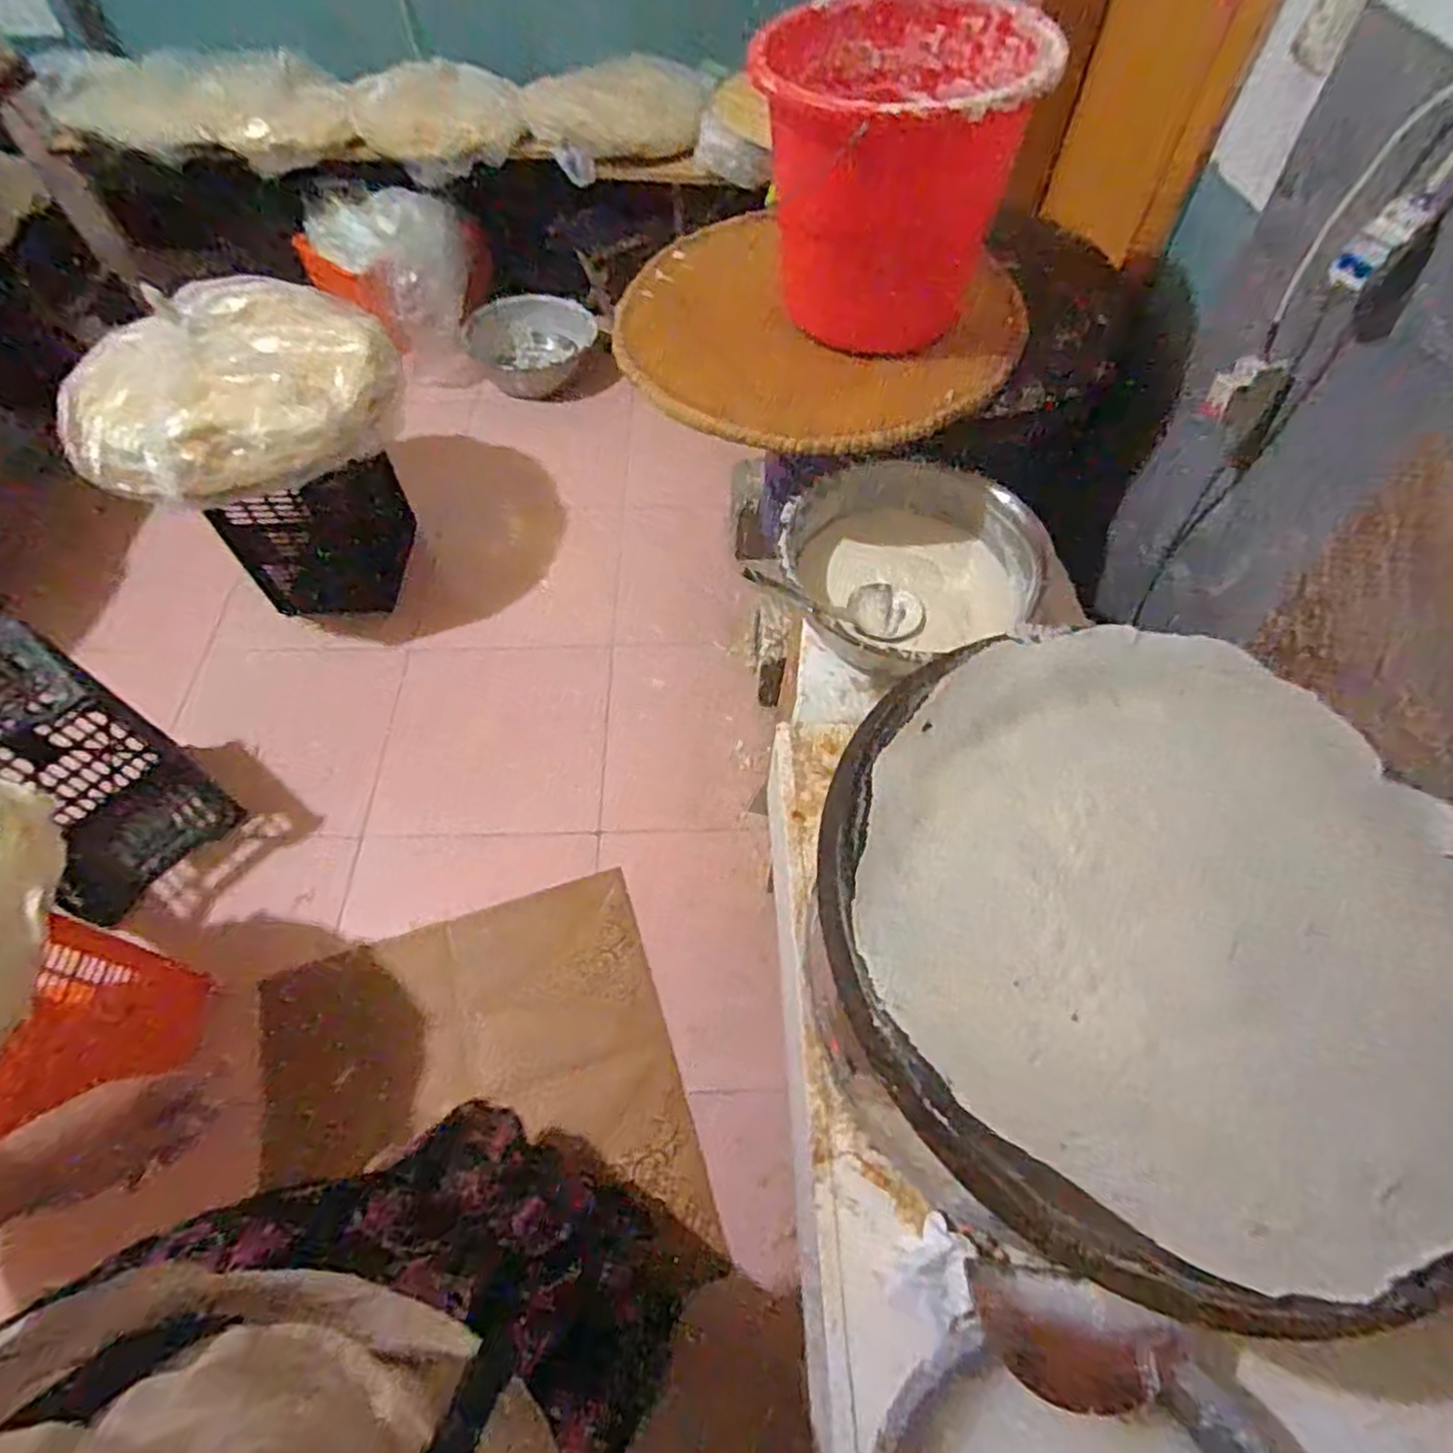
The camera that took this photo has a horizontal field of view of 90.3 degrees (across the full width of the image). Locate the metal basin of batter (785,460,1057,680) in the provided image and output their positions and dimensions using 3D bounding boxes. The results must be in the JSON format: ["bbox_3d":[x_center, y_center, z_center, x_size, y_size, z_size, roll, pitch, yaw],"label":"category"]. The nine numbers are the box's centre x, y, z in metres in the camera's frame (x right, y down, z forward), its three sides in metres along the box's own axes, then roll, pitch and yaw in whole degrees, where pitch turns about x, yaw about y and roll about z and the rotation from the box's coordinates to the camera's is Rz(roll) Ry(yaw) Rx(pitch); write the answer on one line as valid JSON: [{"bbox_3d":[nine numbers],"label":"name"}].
[{"bbox_3d":[0.265,-0.253,1.093,0.379,0.135,0.360,0,58,-1],"label":"metal basin of batter"}]

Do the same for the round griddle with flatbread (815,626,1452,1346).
[{"bbox_3d":[0.335,0.140,0.580,0.509,0.064,0.505,0,58,-1],"label":"round griddle with flatbread"}]

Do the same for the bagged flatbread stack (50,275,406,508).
[{"bbox_3d":[-1.036,-0.671,1.533,0.500,0.266,0.570,20,60,11],"label":"bagged flatbread stack"}]

